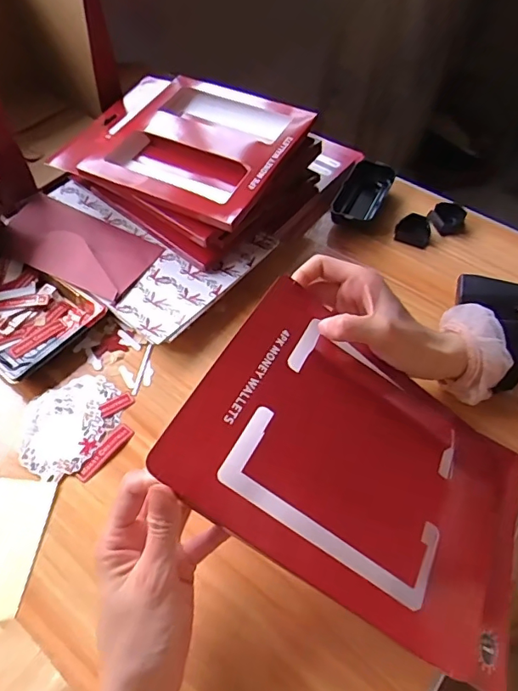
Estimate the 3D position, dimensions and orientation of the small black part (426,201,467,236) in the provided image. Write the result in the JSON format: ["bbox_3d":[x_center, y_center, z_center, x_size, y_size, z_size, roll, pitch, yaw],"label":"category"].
[{"bbox_3d":[0.223,-0.151,0.589,0.041,0.020,0.037,25,59,17],"label":"small black part"}]

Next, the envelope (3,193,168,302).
[{"bbox_3d":[-0.202,-0.115,0.538,0.180,0.009,0.090,25,59,16],"label":"envelope"}]

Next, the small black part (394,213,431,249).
[{"bbox_3d":[0.179,-0.134,0.576,0.039,0.017,0.036,18,57,12],"label":"small black part"}]

